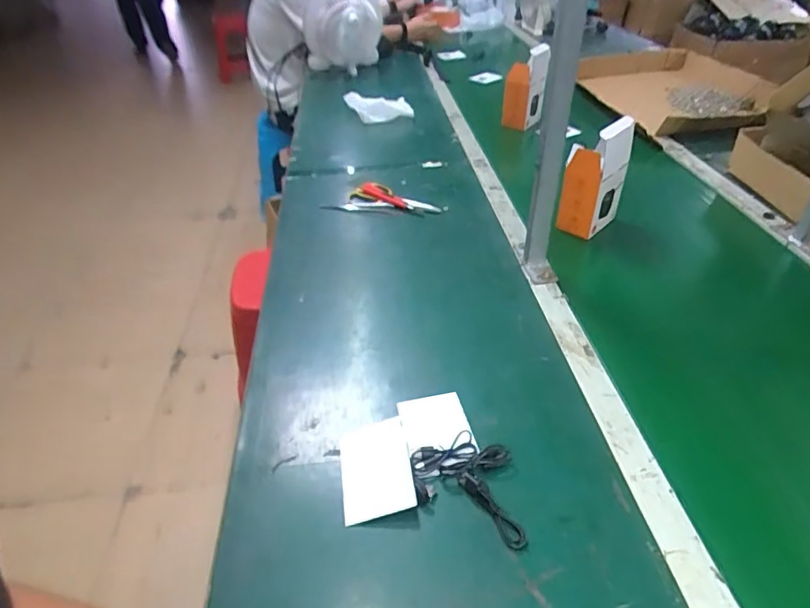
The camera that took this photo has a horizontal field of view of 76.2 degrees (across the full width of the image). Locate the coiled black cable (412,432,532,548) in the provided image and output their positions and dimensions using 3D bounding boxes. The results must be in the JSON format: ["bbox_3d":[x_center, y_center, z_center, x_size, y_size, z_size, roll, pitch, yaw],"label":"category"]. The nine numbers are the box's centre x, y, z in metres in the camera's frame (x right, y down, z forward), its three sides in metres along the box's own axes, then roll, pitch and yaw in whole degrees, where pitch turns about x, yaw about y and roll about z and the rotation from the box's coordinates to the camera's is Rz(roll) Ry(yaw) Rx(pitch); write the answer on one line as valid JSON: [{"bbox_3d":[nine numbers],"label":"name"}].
[{"bbox_3d":[0.058,0.178,0.503,0.099,0.012,0.116,-3,40,0],"label":"coiled black cable"}]

